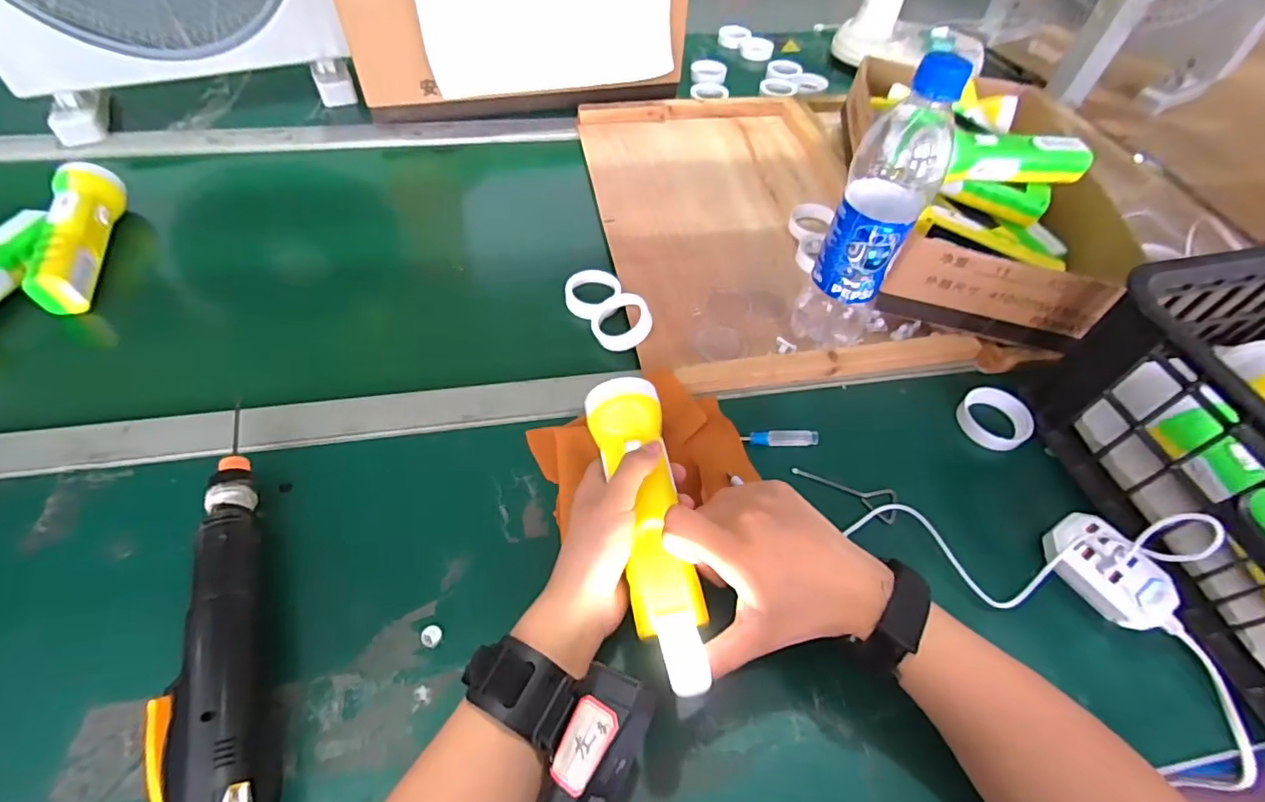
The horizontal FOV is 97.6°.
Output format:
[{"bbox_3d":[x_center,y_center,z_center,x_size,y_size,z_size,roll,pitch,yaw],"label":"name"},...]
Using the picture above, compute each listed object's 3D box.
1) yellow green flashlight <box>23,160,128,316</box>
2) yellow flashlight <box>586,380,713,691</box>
[{"bbox_3d":[-0.537,-0.156,0.535,0.054,0.054,0.176,-15,58,-13],"label":"yellow green flashlight"},{"bbox_3d":[0.010,0.069,0.342,0.048,0.037,0.208,-7,51,-8],"label":"yellow flashlight"}]

